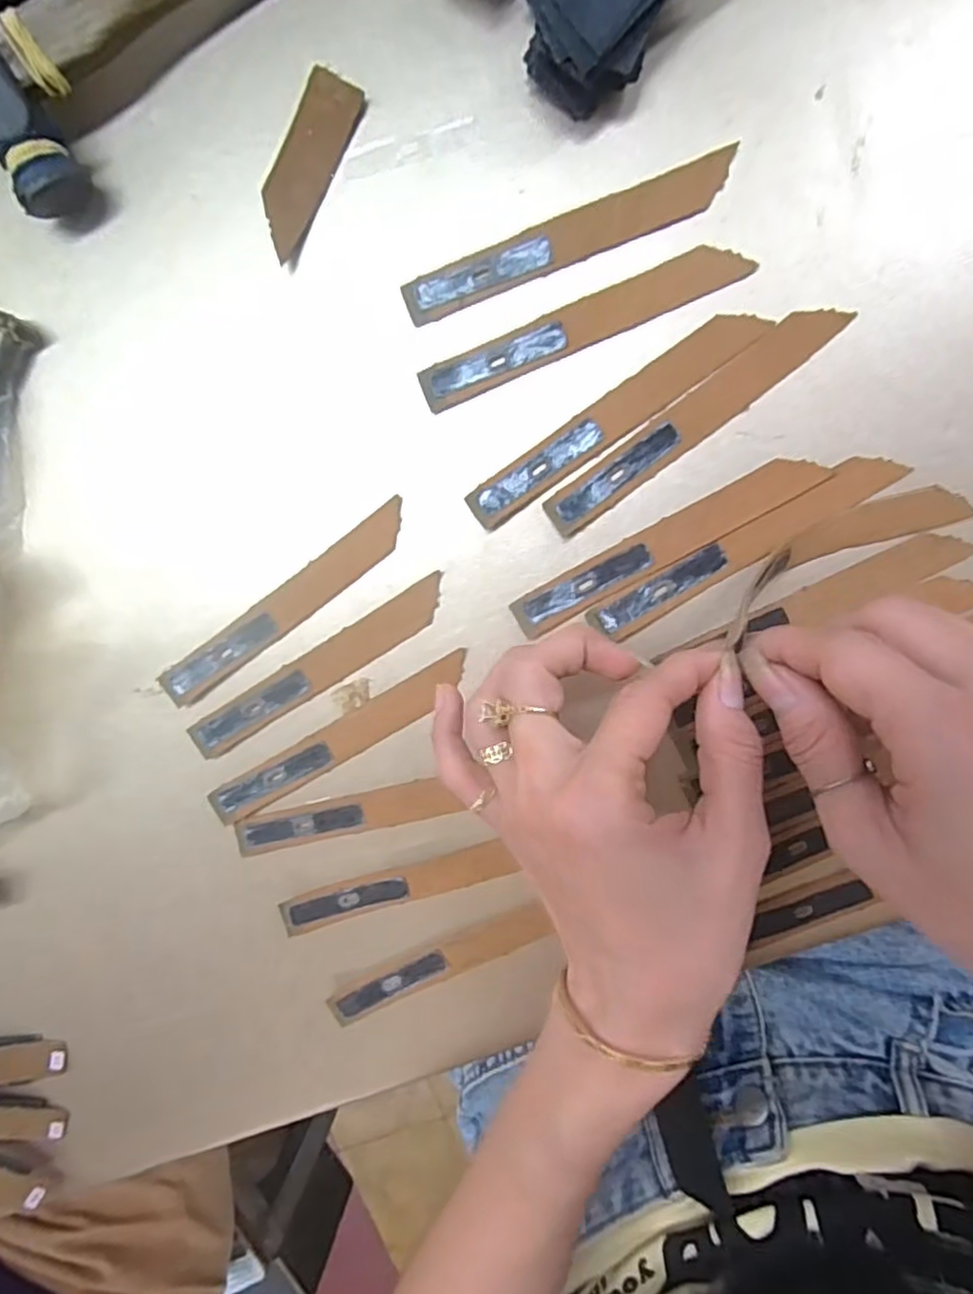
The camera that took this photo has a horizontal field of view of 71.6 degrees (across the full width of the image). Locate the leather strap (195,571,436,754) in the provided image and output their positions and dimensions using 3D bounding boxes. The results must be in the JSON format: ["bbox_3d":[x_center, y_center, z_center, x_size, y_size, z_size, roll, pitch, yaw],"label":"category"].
[{"bbox_3d":[-0.070,0.010,0.282,0.122,0.004,0.018,-31,94,6],"label":"leather strap"}]

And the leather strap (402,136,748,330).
[{"bbox_3d":[0.030,-0.150,0.249,0.125,0.004,0.016,-19,95,8],"label":"leather strap"}]

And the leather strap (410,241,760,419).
[{"bbox_3d":[0.035,-0.121,0.252,0.125,0.004,0.016,-21,95,8],"label":"leather strap"}]

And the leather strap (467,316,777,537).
[{"bbox_3d":[0.048,-0.087,0.256,0.124,0.004,0.017,-34,93,9],"label":"leather strap"}]

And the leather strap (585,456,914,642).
[{"bbox_3d":[0.097,-0.038,0.257,0.123,0.006,0.016,-31,93,9],"label":"leather strap"}]

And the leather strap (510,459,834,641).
[{"bbox_3d":[0.068,-0.039,0.261,0.123,0.004,0.018,-29,94,8],"label":"leather strap"}]

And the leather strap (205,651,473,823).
[{"bbox_3d":[-0.061,0.040,0.285,0.124,0.004,0.018,-30,102,5],"label":"leather strap"}]

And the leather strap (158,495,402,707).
[{"bbox_3d":[-0.083,-0.017,0.278,0.124,0.005,0.018,-36,93,9],"label":"leather strap"}]

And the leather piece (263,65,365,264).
[{"bbox_3d":[-0.069,-0.181,0.254,0.022,0.004,0.064,28,99,1],"label":"leather piece"}]

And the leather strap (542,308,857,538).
[{"bbox_3d":[0.077,-0.085,0.254,0.124,0.004,0.017,-36,93,9],"label":"leather strap"}]

